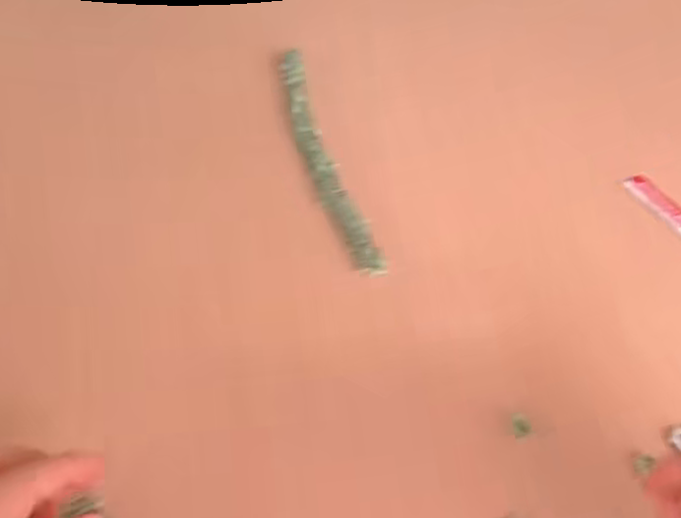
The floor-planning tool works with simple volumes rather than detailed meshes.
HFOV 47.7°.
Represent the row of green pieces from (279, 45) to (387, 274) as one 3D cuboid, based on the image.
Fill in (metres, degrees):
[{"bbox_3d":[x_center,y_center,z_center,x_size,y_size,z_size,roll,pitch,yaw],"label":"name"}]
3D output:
[{"bbox_3d":[-0.013,-0.071,0.522,0.023,0.015,0.204,-12,52,-13],"label":"row of green pieces"}]

